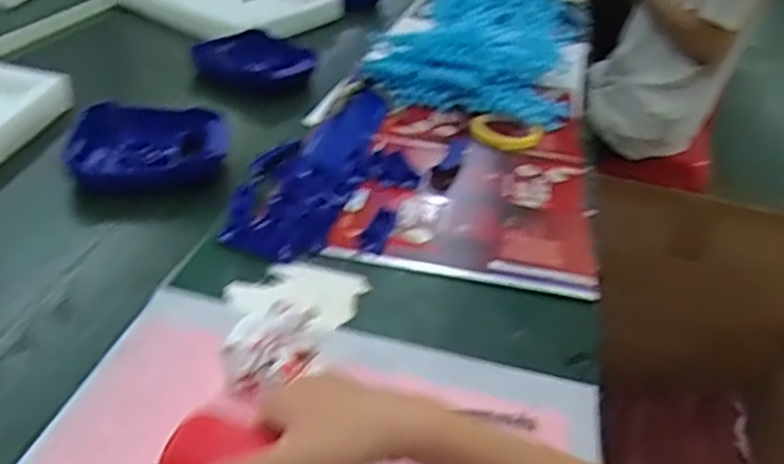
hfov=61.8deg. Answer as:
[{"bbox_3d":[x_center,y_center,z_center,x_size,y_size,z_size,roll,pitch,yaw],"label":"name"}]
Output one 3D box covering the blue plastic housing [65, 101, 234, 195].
[{"bbox_3d":[-0.299,-0.103,0.809,0.186,0.044,0.153,1,35,-13],"label":"blue plastic housing"}]

